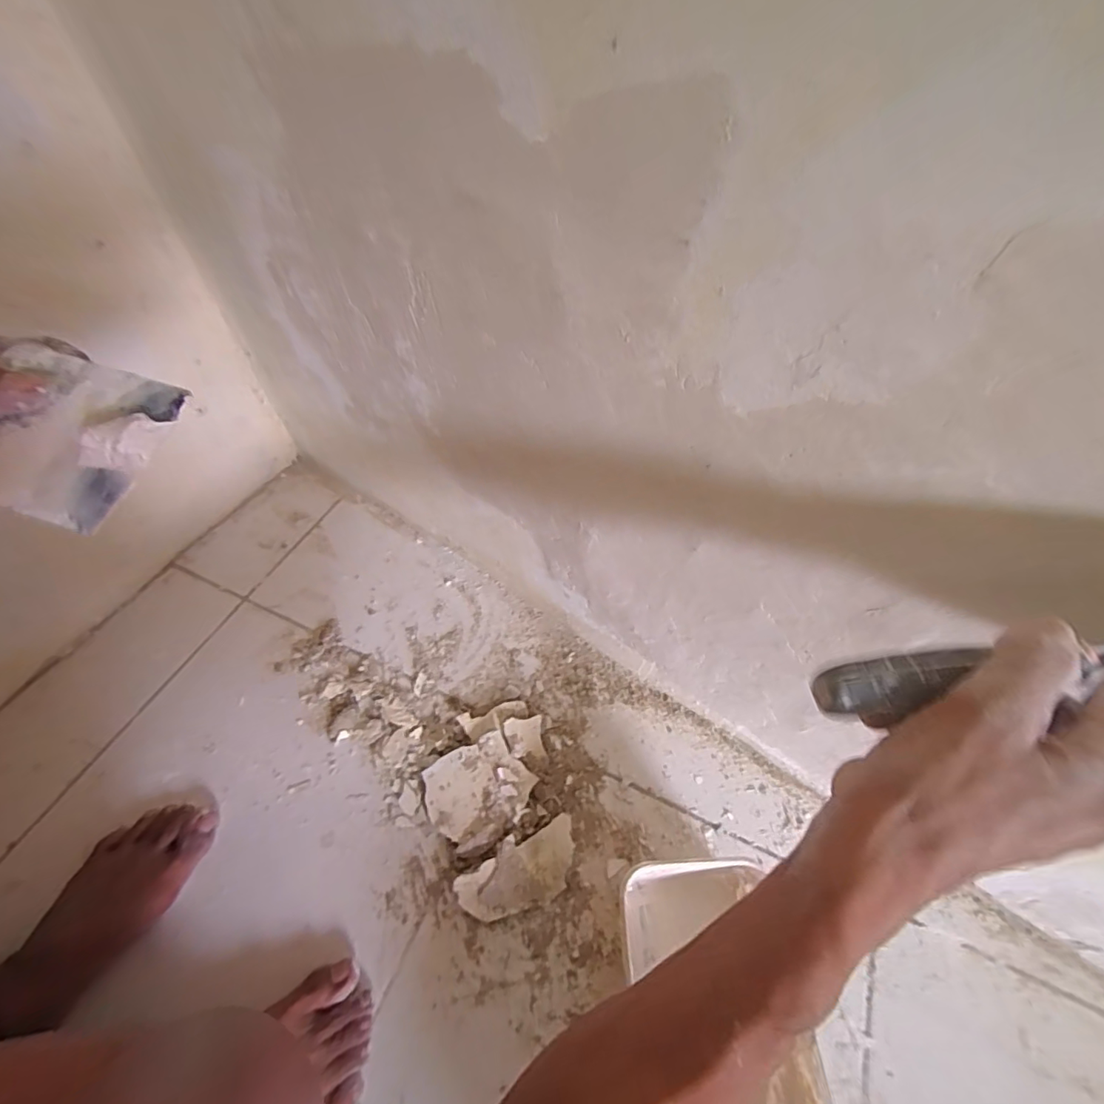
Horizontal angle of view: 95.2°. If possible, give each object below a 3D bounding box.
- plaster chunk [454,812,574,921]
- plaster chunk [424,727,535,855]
[{"bbox_3d":[-0.031,0.308,0.483,0.116,0.018,0.060,-16,57,-14],"label":"plaster chunk"},{"bbox_3d":[-0.079,0.250,0.530,0.099,0.021,0.097,-36,64,-24],"label":"plaster chunk"}]

